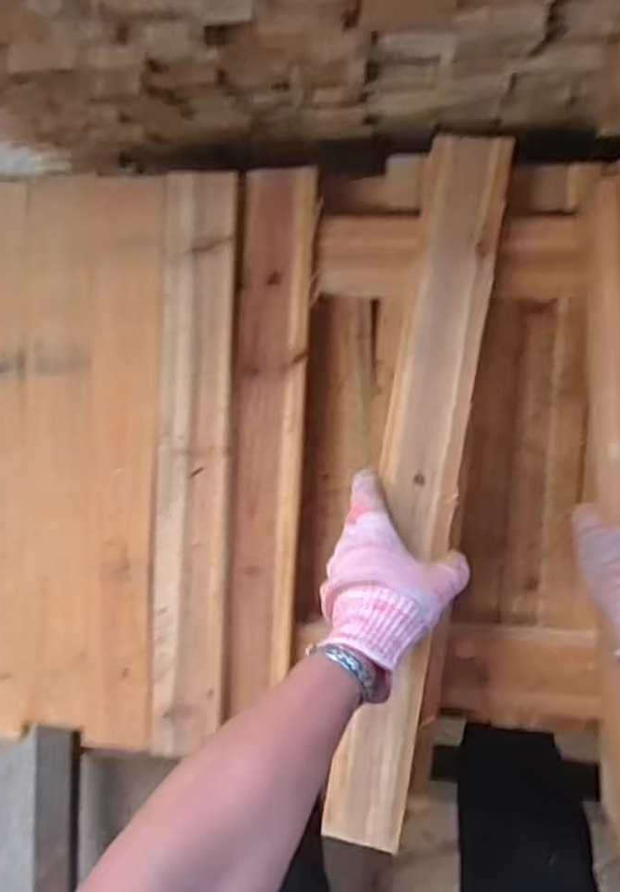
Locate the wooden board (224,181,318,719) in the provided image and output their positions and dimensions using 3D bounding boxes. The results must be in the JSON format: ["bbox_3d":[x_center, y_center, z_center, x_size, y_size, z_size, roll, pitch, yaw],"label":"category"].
[{"bbox_3d":[-0.039,-0.004,0.591,0.061,0.027,0.464,4,94,9],"label":"wooden board"}]

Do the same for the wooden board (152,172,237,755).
[{"bbox_3d":[-0.103,0.020,0.586,0.068,0.012,0.496,2,93,9],"label":"wooden board"}]

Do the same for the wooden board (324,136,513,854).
[{"bbox_3d":[0.088,0.037,0.542,0.064,0.013,0.565,9,90,8],"label":"wooden board"}]

